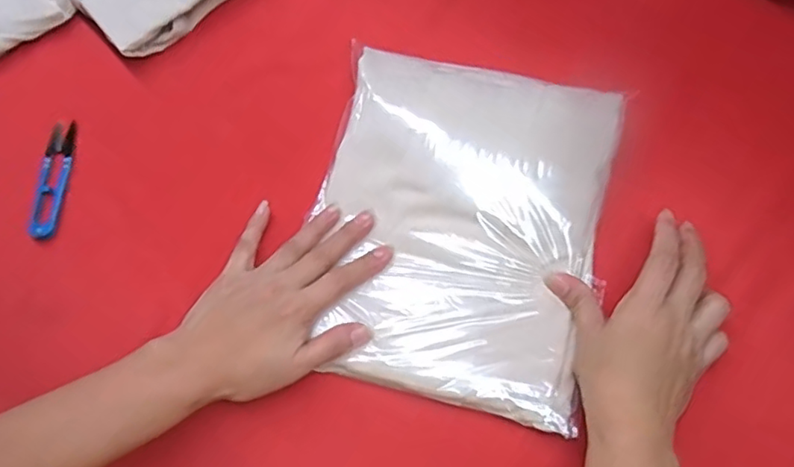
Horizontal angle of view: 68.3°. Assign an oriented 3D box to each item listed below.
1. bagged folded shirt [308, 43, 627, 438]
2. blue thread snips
[{"bbox_3d":[0.043,-0.009,0.425,0.204,0.037,0.247,13,72,7],"label":"bagged folded shirt"},{"bbox_3d":[-0.277,-0.043,0.469,0.022,0.009,0.099,-1,71,2],"label":"blue thread snips"}]

